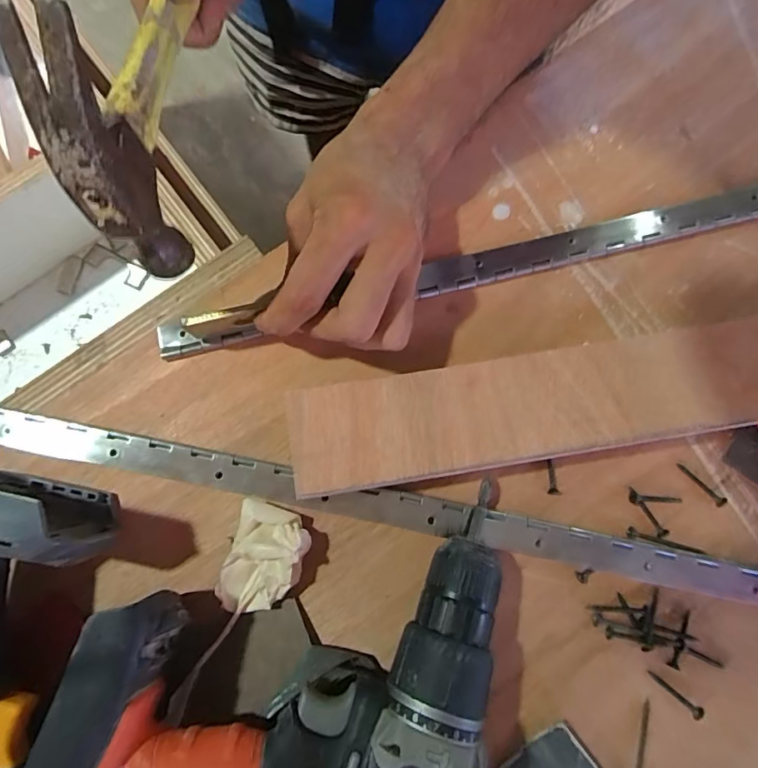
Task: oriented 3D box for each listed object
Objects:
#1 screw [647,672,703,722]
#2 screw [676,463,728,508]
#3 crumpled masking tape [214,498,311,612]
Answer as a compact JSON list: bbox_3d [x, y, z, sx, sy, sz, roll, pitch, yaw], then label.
[{"bbox_3d":[0.169,0.177,0.269,0.034,0.004,0.007,38,81,6],"label":"screw"},{"bbox_3d":[0.198,0.061,0.290,0.036,0.004,0.006,43,81,7],"label":"screw"},{"bbox_3d":[-0.065,0.100,0.268,0.042,0.018,0.059,17,81,1],"label":"crumpled masking tape"}]

